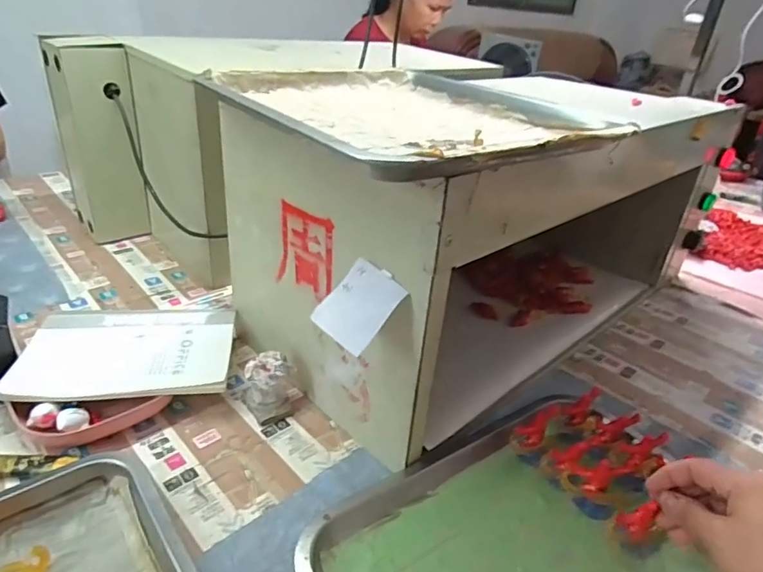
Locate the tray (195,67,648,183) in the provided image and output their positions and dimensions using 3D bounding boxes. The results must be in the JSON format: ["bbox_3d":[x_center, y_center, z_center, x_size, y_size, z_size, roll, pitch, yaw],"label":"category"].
[{"bbox_3d":[0.027,-0.151,0.438,0.224,0.027,0.307,-20,39,-38],"label":"tray"}]

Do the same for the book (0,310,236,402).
[{"bbox_3d":[-0.252,0.063,0.522,0.193,0.012,0.131,0,31,-11],"label":"book"}]

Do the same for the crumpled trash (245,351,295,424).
[{"bbox_3d":[-0.107,0.095,0.511,0.053,0.055,0.051,-10,34,-26],"label":"crumpled trash"}]

